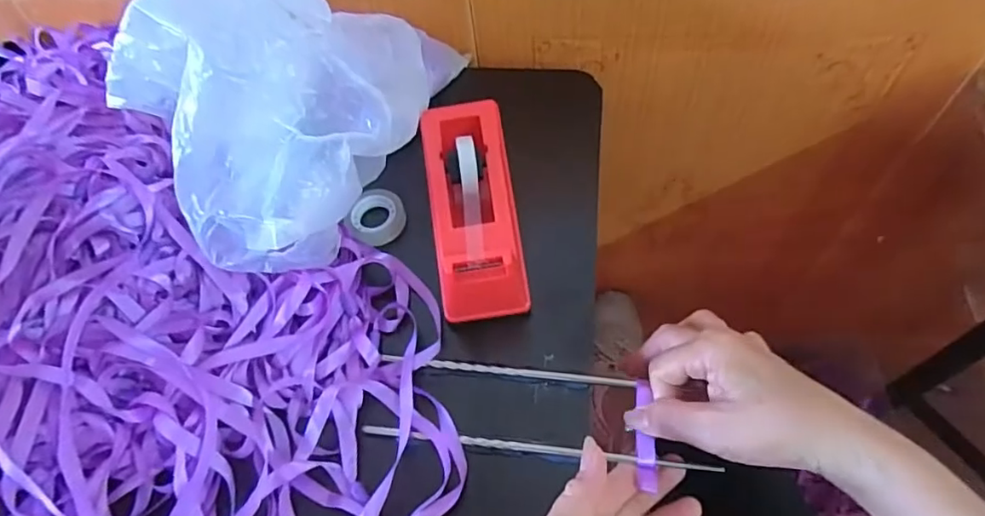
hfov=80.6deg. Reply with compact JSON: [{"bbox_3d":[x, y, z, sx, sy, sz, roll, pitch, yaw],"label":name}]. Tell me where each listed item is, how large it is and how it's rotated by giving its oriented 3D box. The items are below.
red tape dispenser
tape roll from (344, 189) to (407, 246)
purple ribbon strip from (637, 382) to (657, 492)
[{"bbox_3d":[-0.012,-0.035,0.418,0.061,0.071,0.154,-9,59,1],"label":"red tape dispenser"},{"bbox_3d":[-0.092,-0.032,0.465,0.038,0.017,0.047,26,66,20],"label":"tape roll"},{"bbox_3d":[0.094,0.109,0.360,0.011,0.006,0.062,0,61,3],"label":"purple ribbon strip"}]

